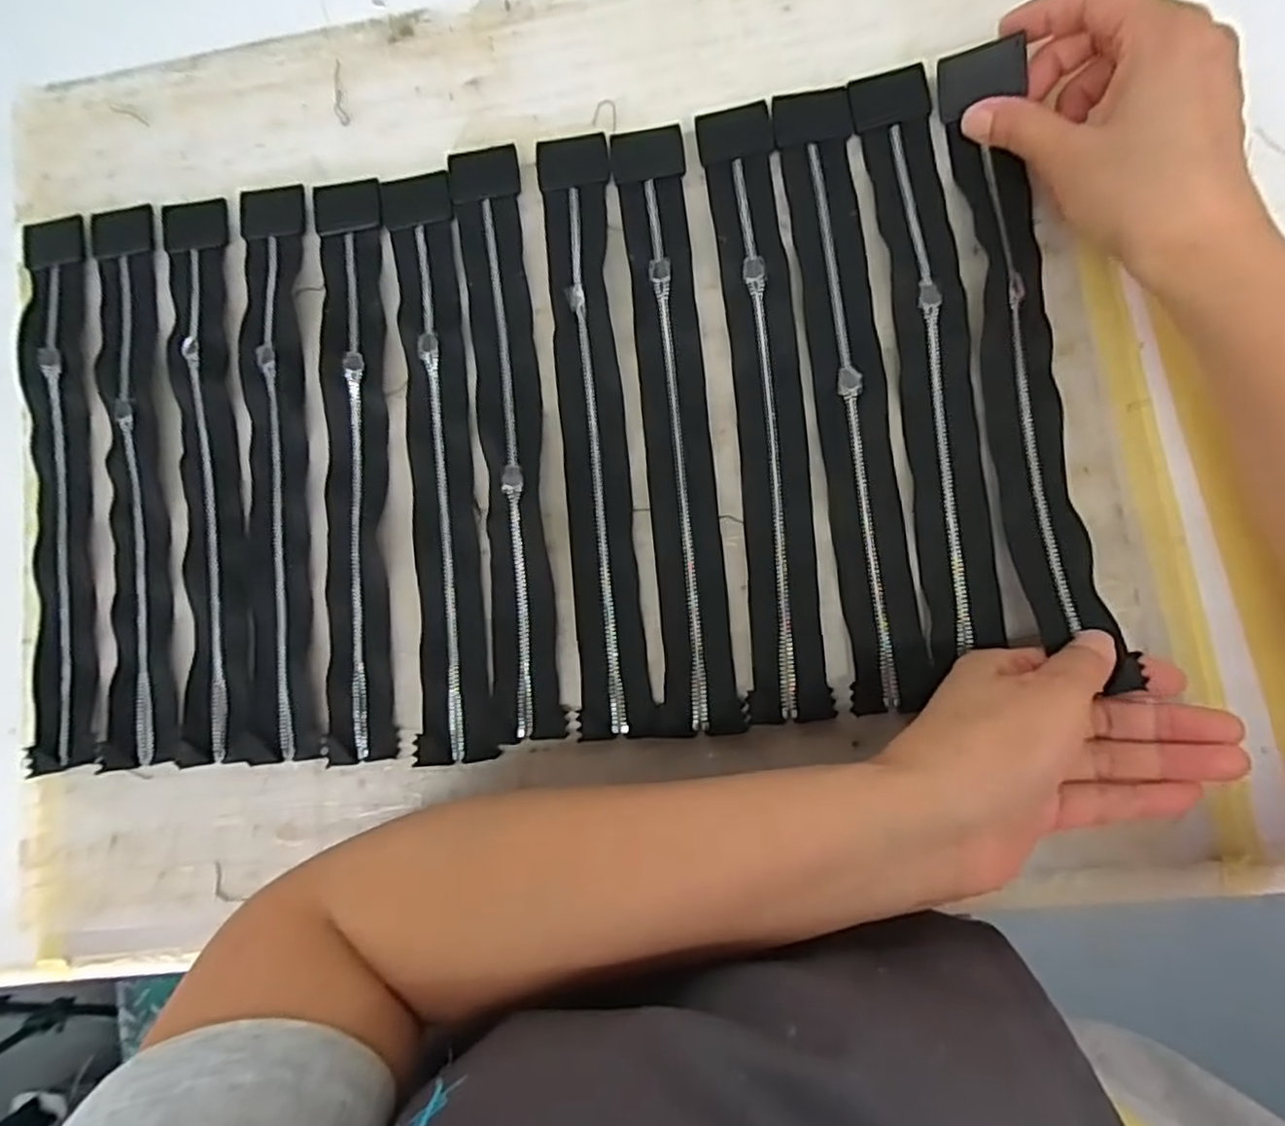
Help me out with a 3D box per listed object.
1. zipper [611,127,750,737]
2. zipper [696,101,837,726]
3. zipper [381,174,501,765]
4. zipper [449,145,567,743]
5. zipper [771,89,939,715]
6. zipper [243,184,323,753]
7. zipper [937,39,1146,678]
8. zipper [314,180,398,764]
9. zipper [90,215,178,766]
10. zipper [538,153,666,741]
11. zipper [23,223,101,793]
[{"bbox_3d":[0.014,-0.068,0.326,0.035,0.004,0.289,-6,84,7],"label":"zipper"},{"bbox_3d":[0.056,-0.076,0.322,0.035,0.006,0.290,-5,84,7],"label":"zipper"},{"bbox_3d":[-0.100,-0.052,0.339,0.037,0.005,0.287,-6,84,7],"label":"zipper"},{"bbox_3d":[-0.066,-0.064,0.336,0.032,0.004,0.290,-7,84,7],"label":"zipper"},{"bbox_3d":[0.095,-0.081,0.316,0.034,0.005,0.290,-6,84,7],"label":"zipper"},{"bbox_3d":[-0.185,-0.051,0.350,0.034,0.004,0.292,-6,84,7],"label":"zipper"},{"bbox_3d":[0.166,-0.095,0.302,0.032,0.021,0.270,-6,82,7],"label":"zipper"},{"bbox_3d":[-0.143,-0.051,0.345,0.034,0.006,0.288,-5,84,7],"label":"zipper"},{"bbox_3d":[-0.264,-0.045,0.359,0.034,0.006,0.290,-8,83,7],"label":"zipper"},{"bbox_3d":[-0.022,-0.066,0.330,0.036,0.004,0.290,-6,84,7],"label":"zipper"},{"bbox_3d":[-0.305,-0.041,0.362,0.038,0.010,0.288,-7,83,7],"label":"zipper"}]

